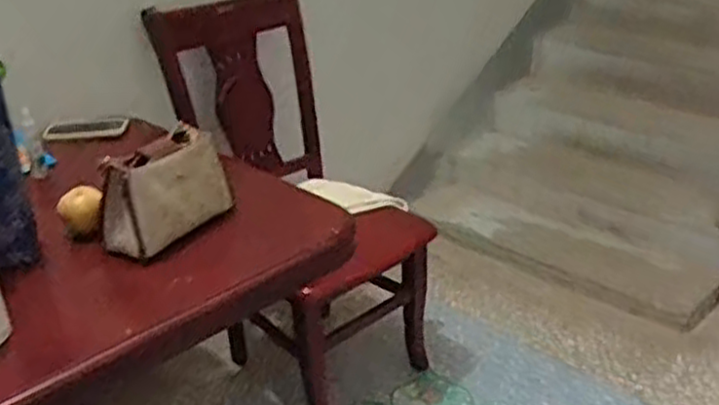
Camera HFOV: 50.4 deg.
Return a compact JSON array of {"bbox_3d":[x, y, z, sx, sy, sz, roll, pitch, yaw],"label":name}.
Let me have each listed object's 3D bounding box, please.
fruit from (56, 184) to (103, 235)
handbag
[{"bbox_3d":[-0.427,0.015,1.172,0.065,0.067,0.059,-12,28,-21],"label":"fruit"},{"bbox_3d":[-0.290,-0.023,1.161,0.091,0.138,0.204,20,33,36],"label":"handbag"}]

